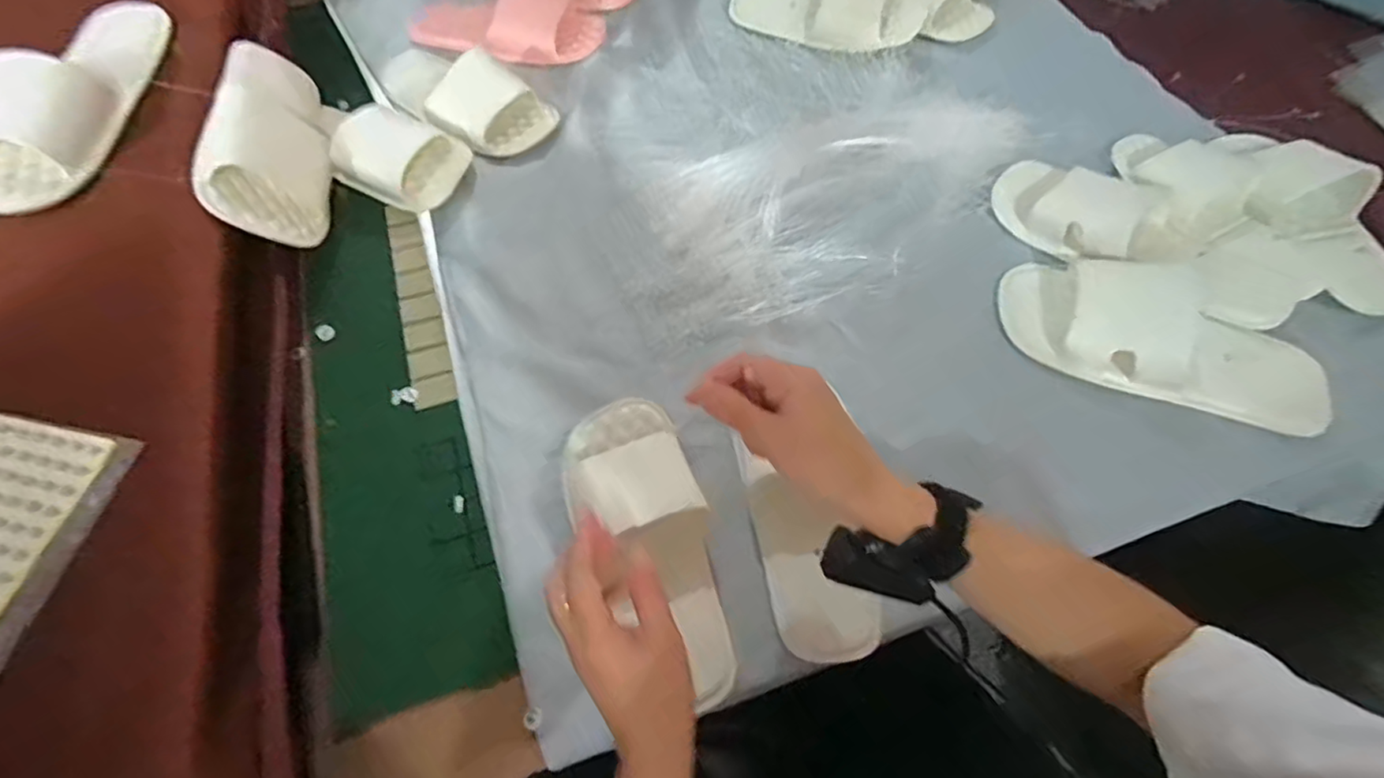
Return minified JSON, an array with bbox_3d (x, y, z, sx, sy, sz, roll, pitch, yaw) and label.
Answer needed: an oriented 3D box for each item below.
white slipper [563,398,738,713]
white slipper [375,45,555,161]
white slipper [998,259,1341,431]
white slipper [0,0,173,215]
[{"bbox_3d":[-0.024,0.110,0.462,0.093,0.065,0.219,-25,78,-12],"label":"white slipper"},{"bbox_3d":[-0.266,-0.333,0.673,0.219,0.053,0.100,31,67,15],"label":"white slipper"},{"bbox_3d":[0.422,-0.051,0.542,0.272,0.046,0.124,14,64,7],"label":"white slipper"},{"bbox_3d":[-0.543,-0.261,0.525,0.090,0.071,0.235,1,63,0],"label":"white slipper"}]

